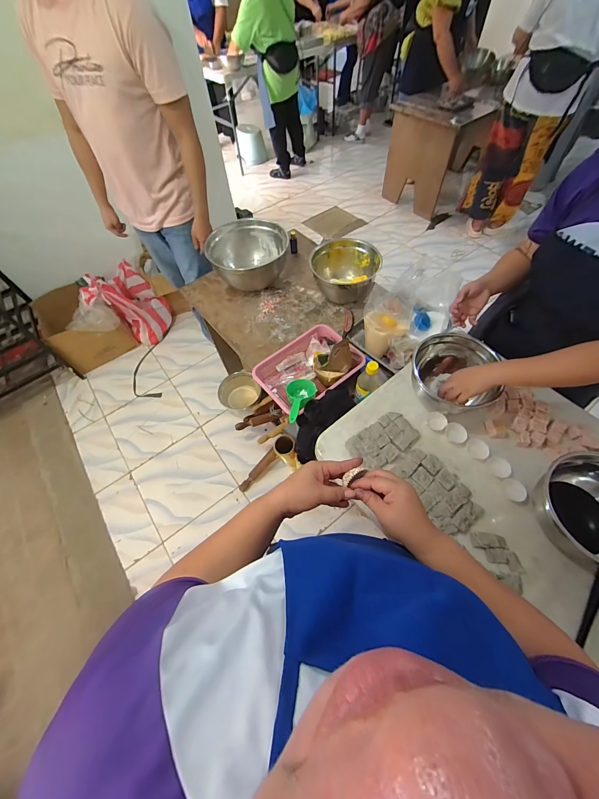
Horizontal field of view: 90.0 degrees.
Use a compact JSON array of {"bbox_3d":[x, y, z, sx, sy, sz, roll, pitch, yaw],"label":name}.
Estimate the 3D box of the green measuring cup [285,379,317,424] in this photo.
[{"bbox_3d":[0.003,0.001,0.893,0.094,0.056,0.167,3,30,4],"label":"green measuring cup"}]

